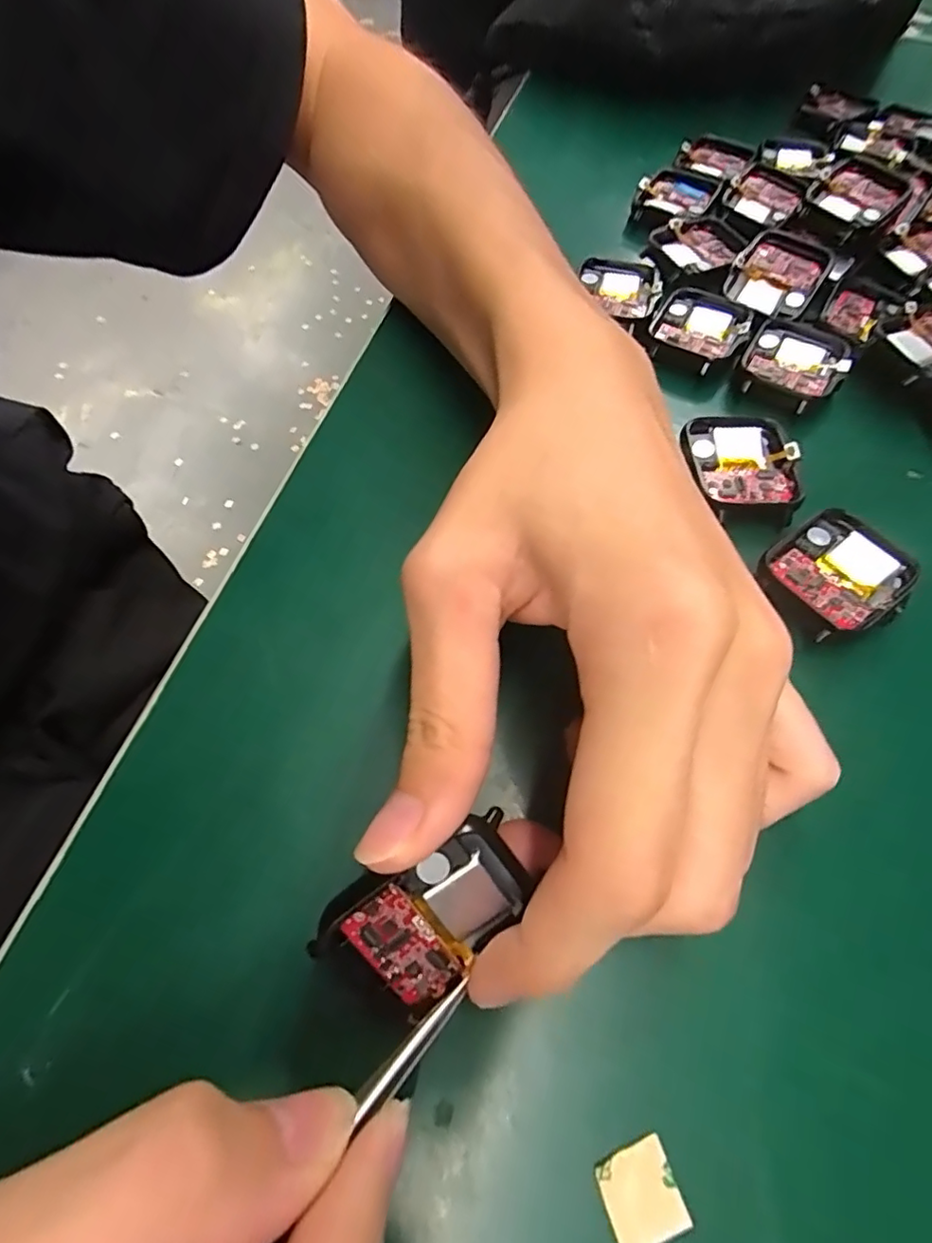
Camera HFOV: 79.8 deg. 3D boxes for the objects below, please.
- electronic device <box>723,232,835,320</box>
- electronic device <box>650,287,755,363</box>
[{"bbox_3d":[0.138,-0.152,0.248,0.036,0.009,0.038,34,91,11],"label":"electronic device"},{"bbox_3d":[0.100,-0.126,0.237,0.038,0.005,0.043,25,63,11],"label":"electronic device"}]

